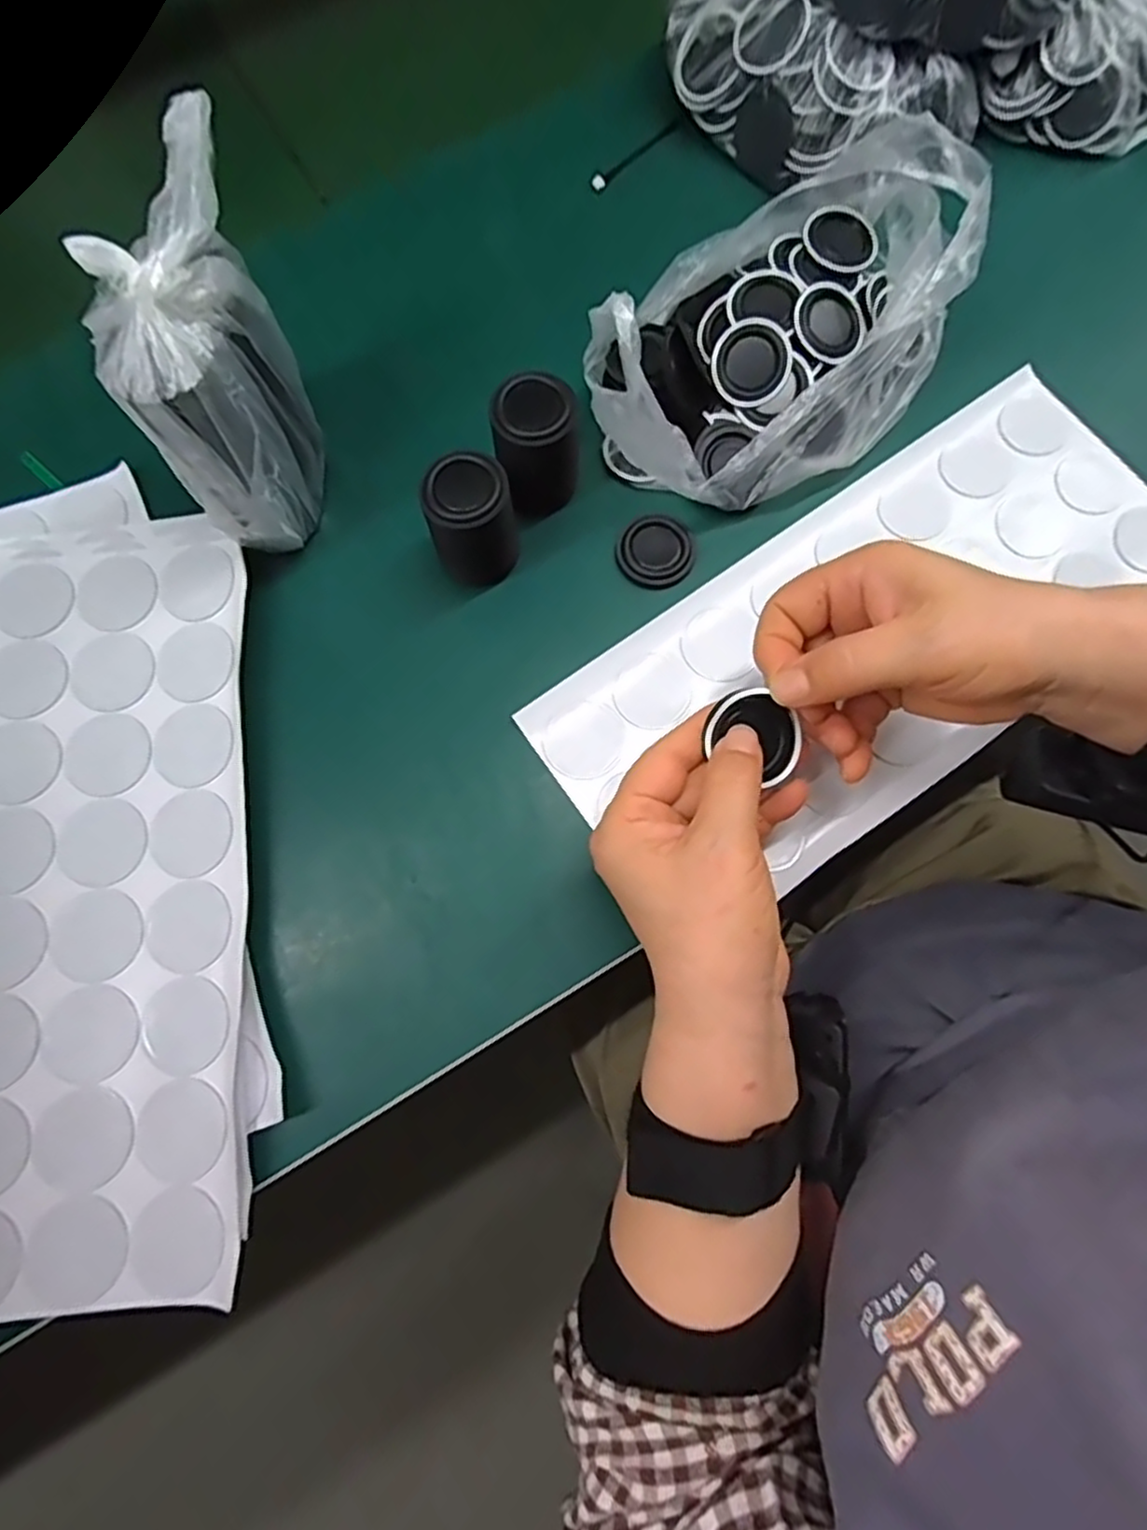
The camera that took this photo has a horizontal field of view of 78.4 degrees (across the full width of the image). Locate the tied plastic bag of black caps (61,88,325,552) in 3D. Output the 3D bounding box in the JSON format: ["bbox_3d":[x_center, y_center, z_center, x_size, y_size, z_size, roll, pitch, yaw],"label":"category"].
[{"bbox_3d":[-0.148,-0.167,0.304,0.058,0.126,0.107,-14,77,-2],"label":"tied plastic bag of black caps"}]

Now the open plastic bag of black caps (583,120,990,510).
[{"bbox_3d":[0.100,-0.214,0.336,0.141,0.082,0.198,30,79,8],"label":"open plastic bag of black caps"}]

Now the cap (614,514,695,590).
[{"bbox_3d":[0.041,-0.107,0.352,0.037,0.005,0.038,0,76,1],"label":"cap"}]

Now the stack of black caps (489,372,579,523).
[{"bbox_3d":[-0.018,-0.152,0.338,0.037,0.052,0.036,-7,76,-1],"label":"stack of black caps"}]

